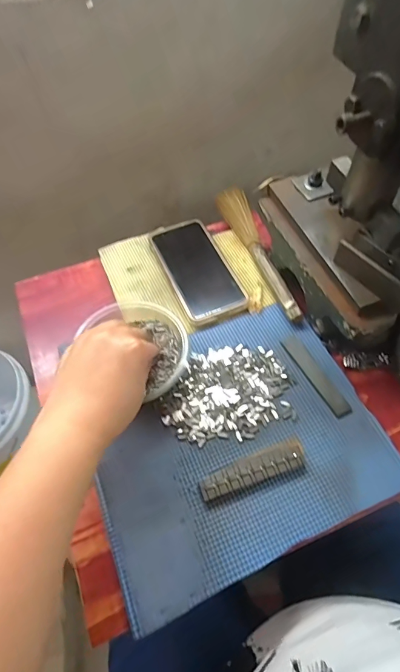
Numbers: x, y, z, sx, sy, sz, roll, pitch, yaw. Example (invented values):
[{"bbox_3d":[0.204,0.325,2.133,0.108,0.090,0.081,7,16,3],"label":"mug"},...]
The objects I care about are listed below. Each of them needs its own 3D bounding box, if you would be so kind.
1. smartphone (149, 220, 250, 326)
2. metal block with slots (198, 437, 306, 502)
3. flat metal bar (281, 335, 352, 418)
[{"bbox_3d":[-0.003,-0.086,0.489,0.077,0.009,0.155,-20,60,-12],"label":"smartphone"},{"bbox_3d":[0.049,0.124,0.366,0.100,0.013,0.026,-19,60,-11],"label":"metal block with slots"},{"bbox_3d":[0.121,0.040,0.415,0.019,0.004,0.100,-25,61,-15],"label":"flat metal bar"}]

